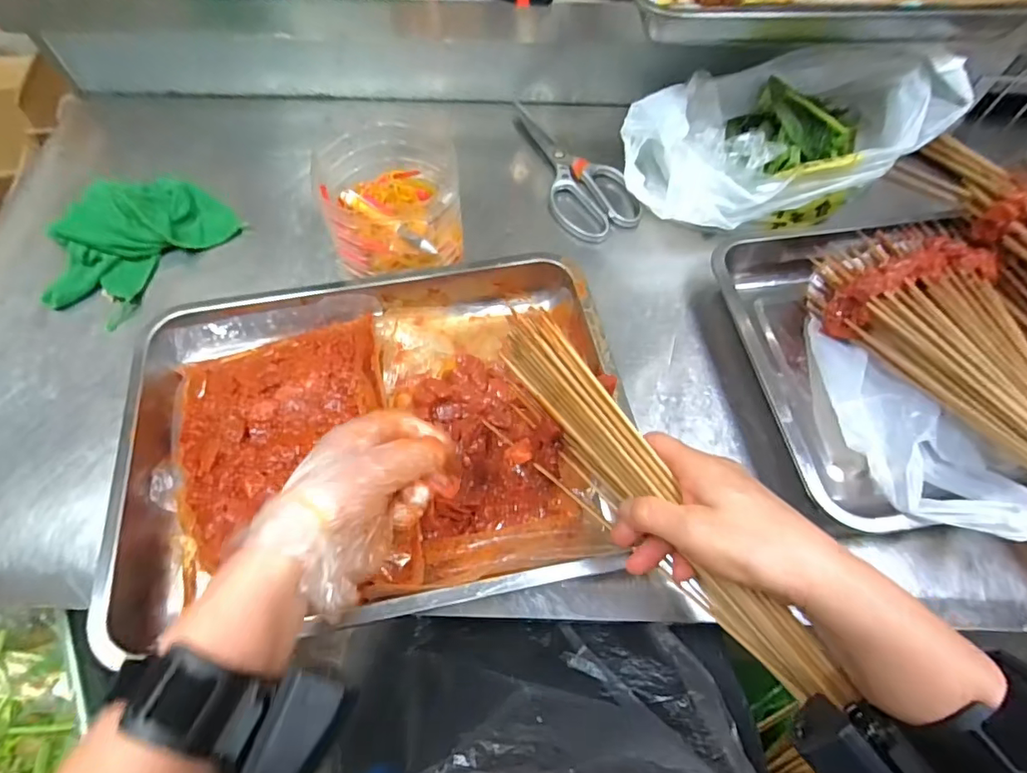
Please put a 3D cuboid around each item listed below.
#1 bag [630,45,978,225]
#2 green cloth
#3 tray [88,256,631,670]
[{"bbox_3d":[0.272,-0.268,0.542,0.315,0.106,0.170,-13,64,-7],"label":"bag"},{"bbox_3d":[-0.391,-0.154,0.526,0.121,0.041,0.180,36,68,16],"label":"green cloth"},{"bbox_3d":[-0.107,0.031,0.423,0.382,0.058,0.288,-8,64,-5],"label":"tray"}]

